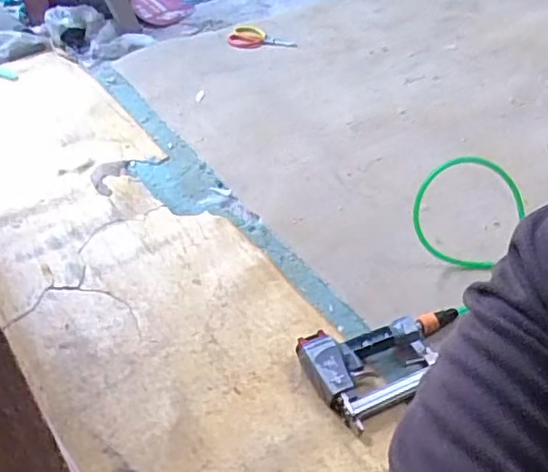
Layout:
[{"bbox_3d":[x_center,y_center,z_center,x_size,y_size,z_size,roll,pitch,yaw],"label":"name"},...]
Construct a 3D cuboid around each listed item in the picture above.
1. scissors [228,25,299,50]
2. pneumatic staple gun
[{"bbox_3d":[-0.033,-0.552,1.623,0.182,0.017,0.124,2,55,-4],"label":"scissors"},{"bbox_3d":[0.150,0.162,0.826,0.209,0.043,0.146,-25,50,-21],"label":"pneumatic staple gun"}]

